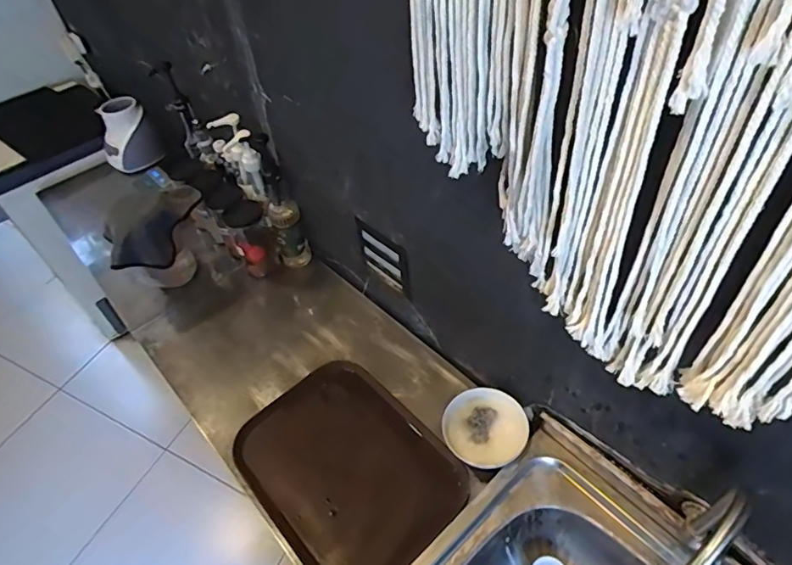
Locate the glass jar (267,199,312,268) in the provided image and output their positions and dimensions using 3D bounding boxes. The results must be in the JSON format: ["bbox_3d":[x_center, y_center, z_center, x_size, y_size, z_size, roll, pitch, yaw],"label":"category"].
[{"bbox_3d":[-0.261,-0.112,1.257,0.075,0.186,0.075,-4,47,4],"label":"glass jar"}]

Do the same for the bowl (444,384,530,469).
[{"bbox_3d":[0.162,0.263,0.909,0.141,0.045,0.133,-4,47,4],"label":"bowl"}]

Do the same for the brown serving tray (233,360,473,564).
[{"bbox_3d":[-0.094,0.333,0.909,0.298,0.028,0.390,-43,60,-13],"label":"brown serving tray"}]

